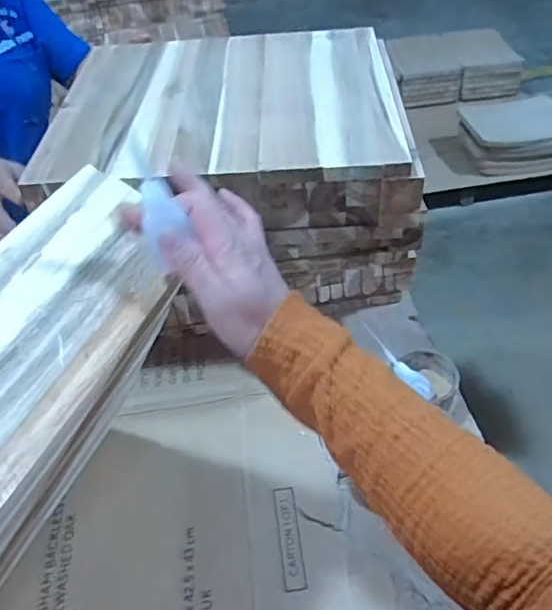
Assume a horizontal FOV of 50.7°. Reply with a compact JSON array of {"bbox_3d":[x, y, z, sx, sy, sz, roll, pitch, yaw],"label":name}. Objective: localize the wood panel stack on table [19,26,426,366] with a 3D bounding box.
[{"bbox_3d":[-0.034,-0.152,0.804,0.415,0.293,0.334,-2,45,4],"label":"wood panel stack on table"}]

